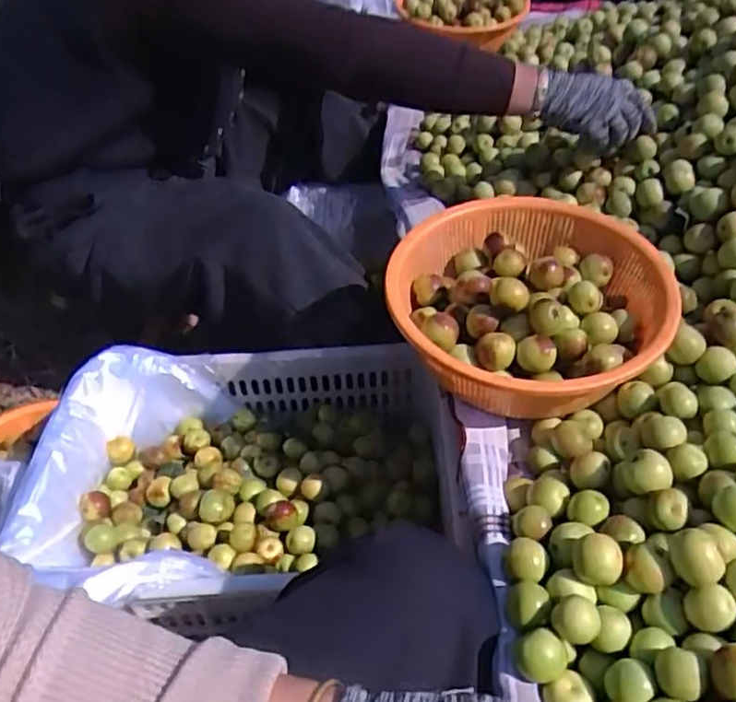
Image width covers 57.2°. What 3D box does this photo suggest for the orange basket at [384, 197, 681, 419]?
[{"bbox_3d":[0.157,-0.046,0.669,0.261,0.085,0.273,8,43,14],"label":"orange basket"}]

